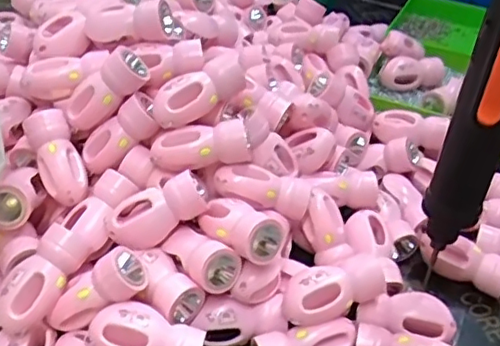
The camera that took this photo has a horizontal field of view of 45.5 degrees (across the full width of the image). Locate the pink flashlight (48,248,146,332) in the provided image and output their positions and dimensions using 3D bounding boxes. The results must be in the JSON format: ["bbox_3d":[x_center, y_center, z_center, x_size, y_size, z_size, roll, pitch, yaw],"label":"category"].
[{"bbox_3d":[-0.096,0.074,0.365,0.068,0.025,0.028,-36,41,11],"label":"pink flashlight"}]

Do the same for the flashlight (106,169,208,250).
[{"bbox_3d":[-0.060,0.024,0.392,0.068,0.025,0.027,-31,41,8],"label":"flashlight"}]

